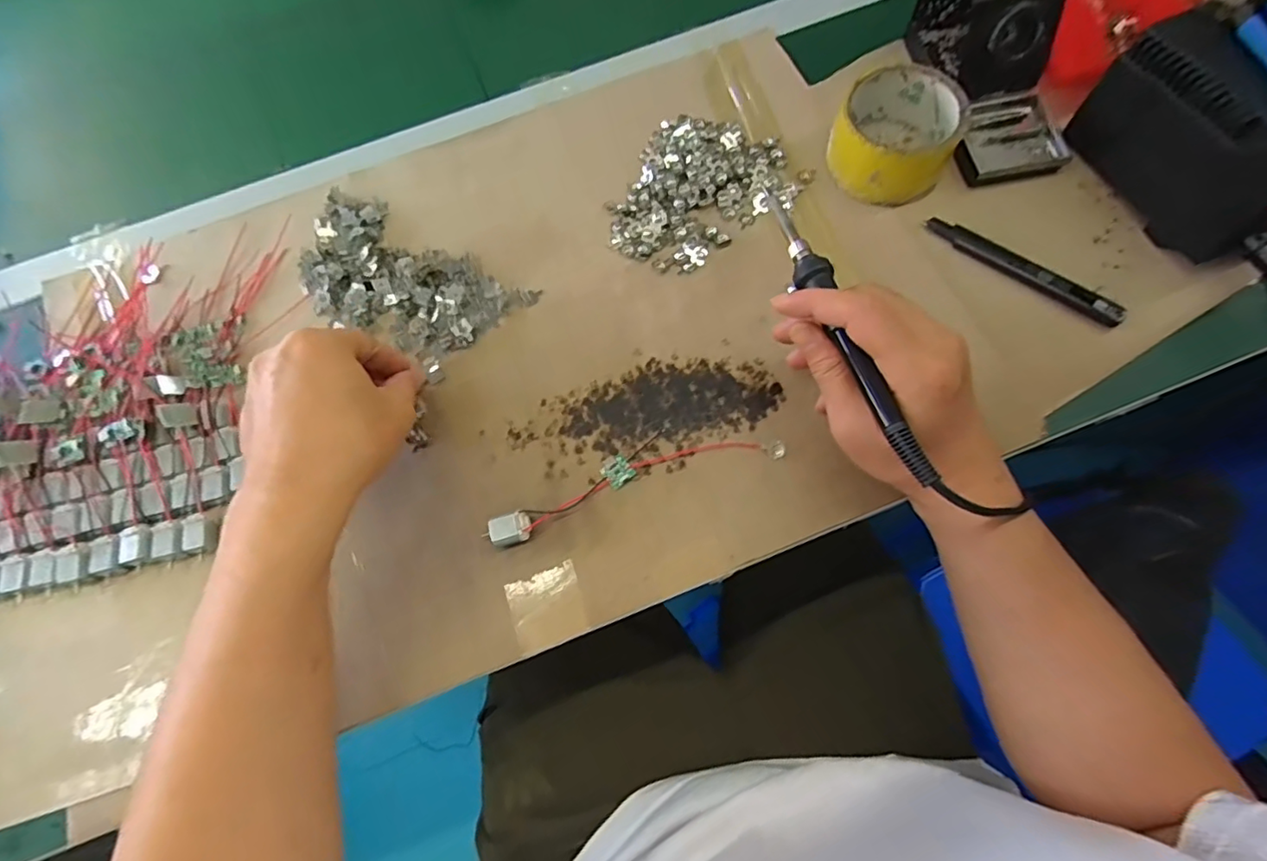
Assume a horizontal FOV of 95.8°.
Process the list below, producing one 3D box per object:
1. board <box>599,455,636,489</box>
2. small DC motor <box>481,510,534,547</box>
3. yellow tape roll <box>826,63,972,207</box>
[{"bbox_3d":[-0.010,0.027,0.375,0.018,0.005,0.018,-38,75,-9],"label":"board"},{"bbox_3d":[-0.079,0.063,0.362,0.028,0.017,0.017,-18,73,-3],"label":"small DC motor"},{"bbox_3d":[0.191,-0.217,0.420,0.082,0.055,0.080,-1,73,2],"label":"yellow tape roll"}]

